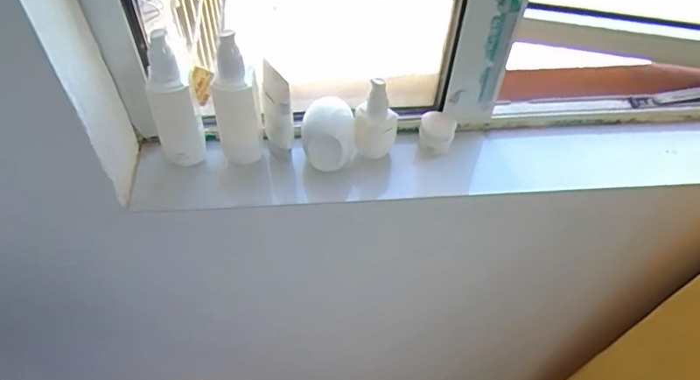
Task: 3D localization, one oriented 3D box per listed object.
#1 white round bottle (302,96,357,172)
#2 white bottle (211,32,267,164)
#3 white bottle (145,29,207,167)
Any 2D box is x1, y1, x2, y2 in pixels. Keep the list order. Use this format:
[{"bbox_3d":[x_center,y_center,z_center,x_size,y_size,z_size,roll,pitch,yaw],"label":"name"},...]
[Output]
[{"bbox_3d":[-0.022,-0.058,0.560,0.055,0.058,0.049,-4,54,-3],"label":"white round bottle"},{"bbox_3d":[-0.119,-0.094,0.550,0.050,0.159,0.049,-16,56,-11],"label":"white bottle"},{"bbox_3d":[-0.180,-0.086,0.534,0.052,0.157,0.047,-21,57,-15],"label":"white bottle"}]

